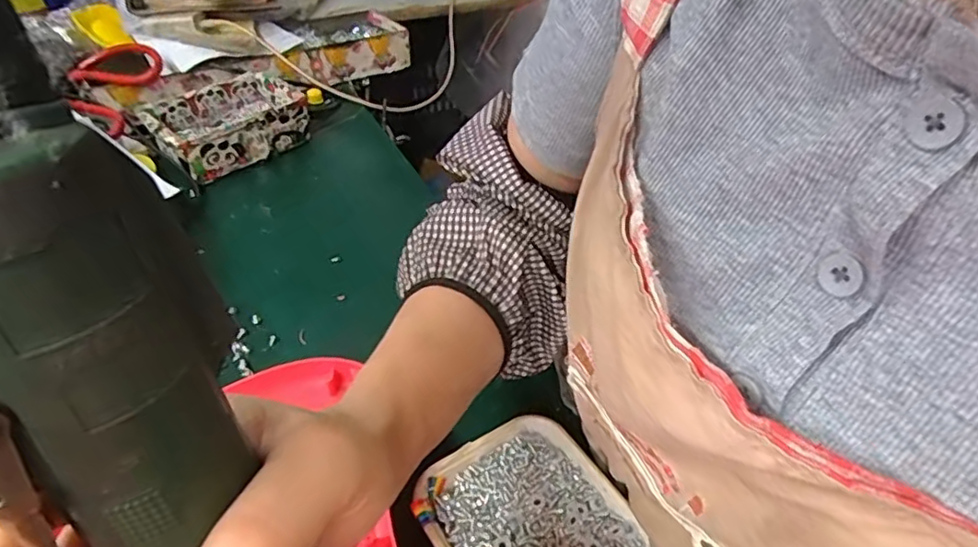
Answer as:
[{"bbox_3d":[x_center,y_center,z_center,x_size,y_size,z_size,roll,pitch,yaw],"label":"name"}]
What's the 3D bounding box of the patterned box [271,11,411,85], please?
[{"bbox_3d":[-0.207,-0.303,0.794,0.185,0.047,0.113,-25,49,-26],"label":"patterned box"}]

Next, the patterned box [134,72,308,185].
[{"bbox_3d":[-0.280,-0.159,0.638,0.104,0.058,0.151,31,50,28],"label":"patterned box"}]

